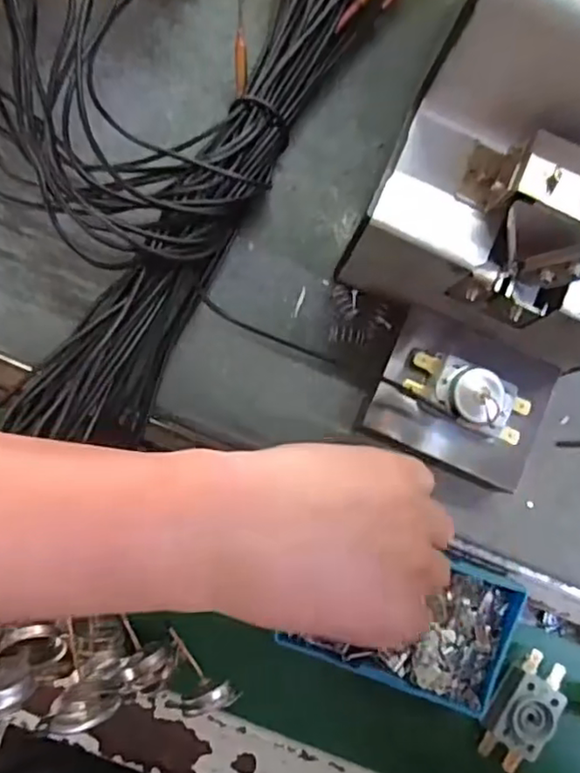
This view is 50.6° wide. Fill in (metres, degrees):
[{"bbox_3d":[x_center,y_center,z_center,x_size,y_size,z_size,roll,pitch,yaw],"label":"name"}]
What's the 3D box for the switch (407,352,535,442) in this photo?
[{"bbox_3d":[0.085,0.005,0.285,0.059,0.018,0.027,25,83,-2],"label":"switch"}]

